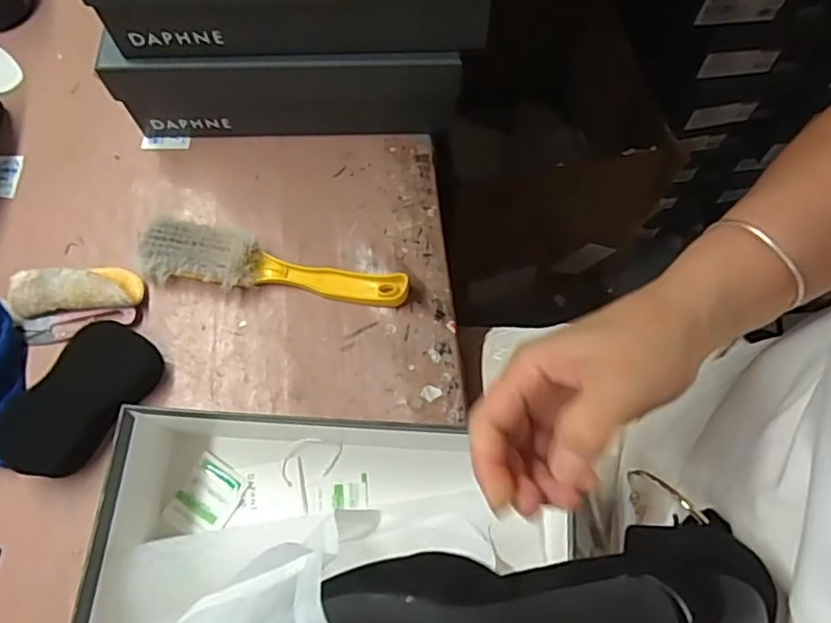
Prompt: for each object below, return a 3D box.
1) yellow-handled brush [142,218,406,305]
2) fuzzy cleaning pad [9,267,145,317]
[{"bbox_3d":[-0.118,-0.037,0.538,0.222,0.035,0.046,8,69,4],"label":"yellow-handled brush"},{"bbox_3d":[-0.284,-0.019,0.541,0.103,0.021,0.041,-6,68,-2],"label":"fuzzy cleaning pad"}]

